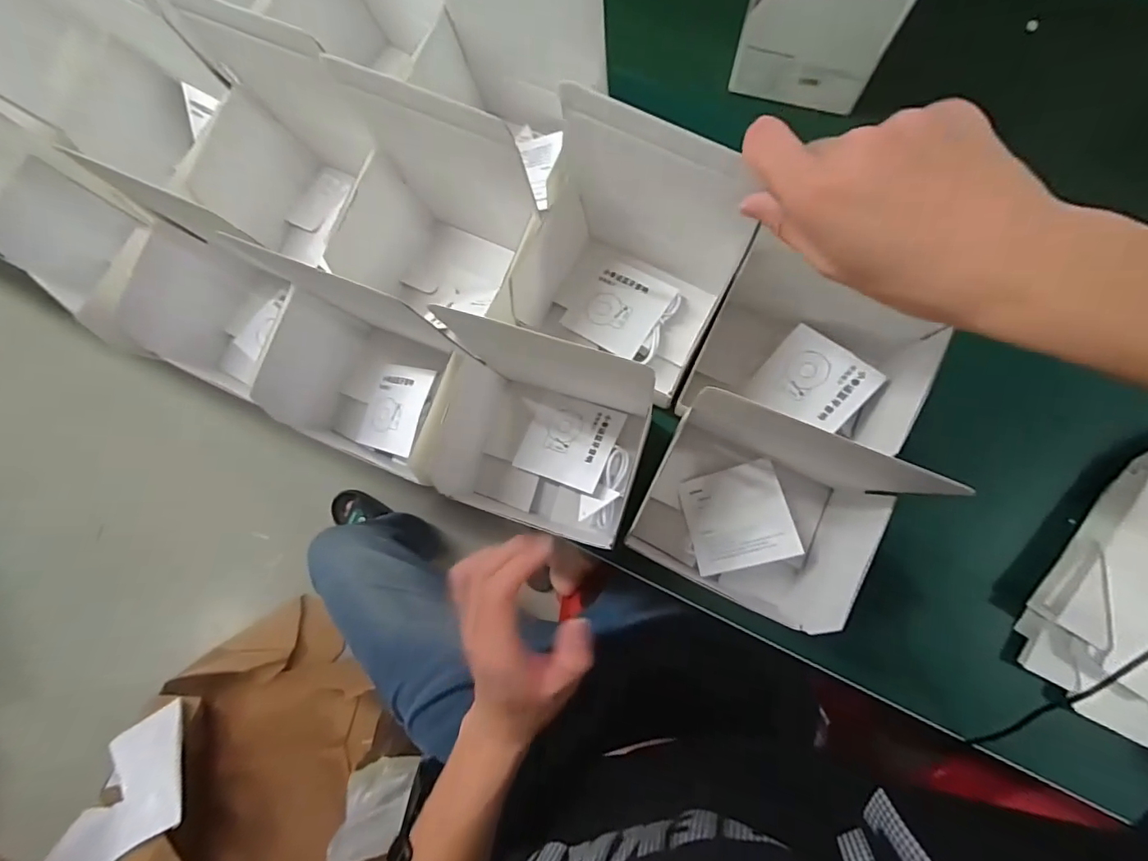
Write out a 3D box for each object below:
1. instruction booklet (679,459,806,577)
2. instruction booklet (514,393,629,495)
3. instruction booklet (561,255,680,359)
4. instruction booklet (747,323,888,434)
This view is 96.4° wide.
[{"bbox_3d":[0.133,0.070,0.421,0.079,0.004,0.080,-19,66,17],"label":"instruction booklet"},{"bbox_3d":[-0.003,0.009,0.456,0.077,0.005,0.077,18,72,17],"label":"instruction booklet"},{"bbox_3d":[0.039,-0.112,0.466,0.084,0.004,0.078,26,81,19],"label":"instruction booklet"},{"bbox_3d":[0.194,-0.039,0.420,0.071,0.005,0.080,-49,61,8],"label":"instruction booklet"}]

